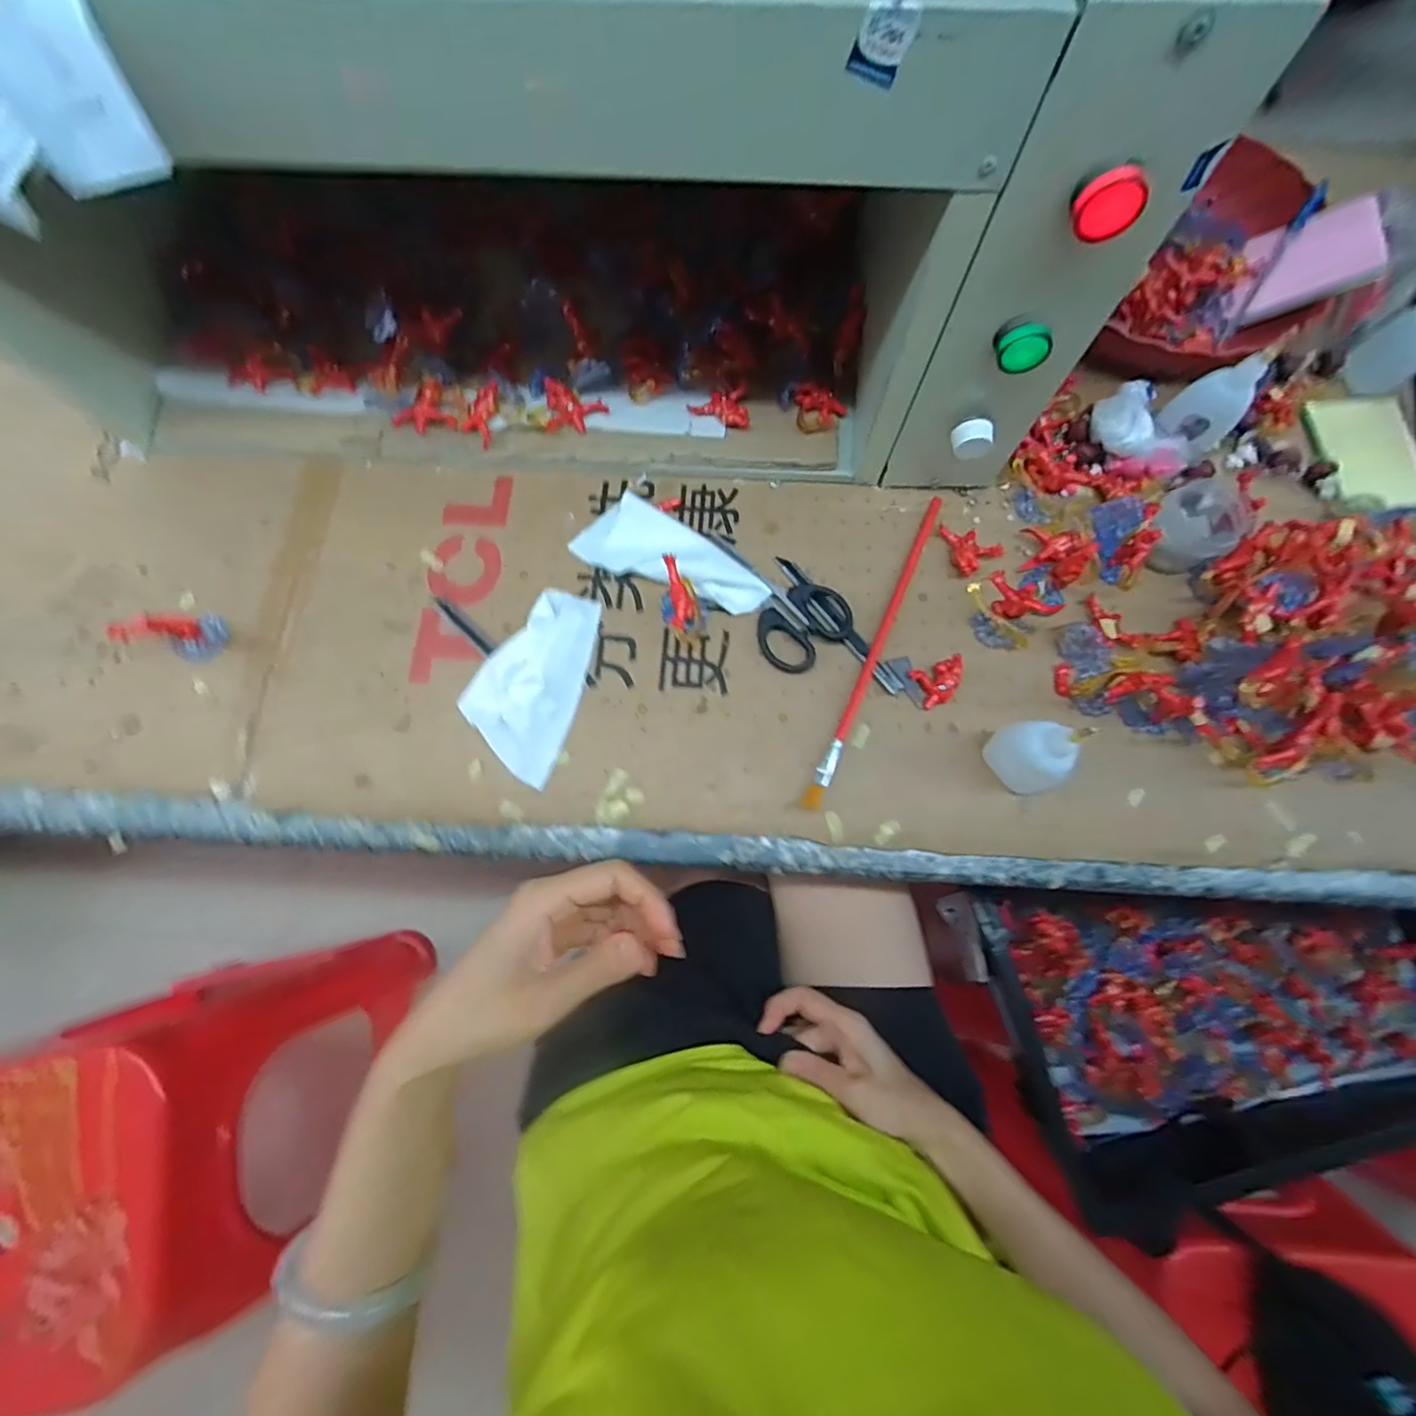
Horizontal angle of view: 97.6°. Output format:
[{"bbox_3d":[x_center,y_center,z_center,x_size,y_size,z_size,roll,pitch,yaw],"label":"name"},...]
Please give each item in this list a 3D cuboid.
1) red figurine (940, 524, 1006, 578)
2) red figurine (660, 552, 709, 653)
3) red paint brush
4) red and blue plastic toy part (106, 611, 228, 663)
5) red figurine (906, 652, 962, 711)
[{"bbox_3d":[0.190,-0.121,0.458,0.031,0.015,0.044,-29,76,-7],"label":"red figurine"},{"bbox_3d":[-0.017,-0.073,0.430,0.028,0.042,0.051,-22,75,-5],"label":"red figurine"},{"bbox_3d":[0.121,-0.046,0.435,0.012,0.017,0.253,24,76,7],"label":"red paint brush"},{"bbox_3d":[-0.358,-0.053,0.419,0.034,0.050,0.041,24,76,7],"label":"red and blue plastic toy part"},{"bbox_3d":[0.159,-0.018,0.427,0.034,0.017,0.028,-18,75,-4],"label":"red figurine"}]

